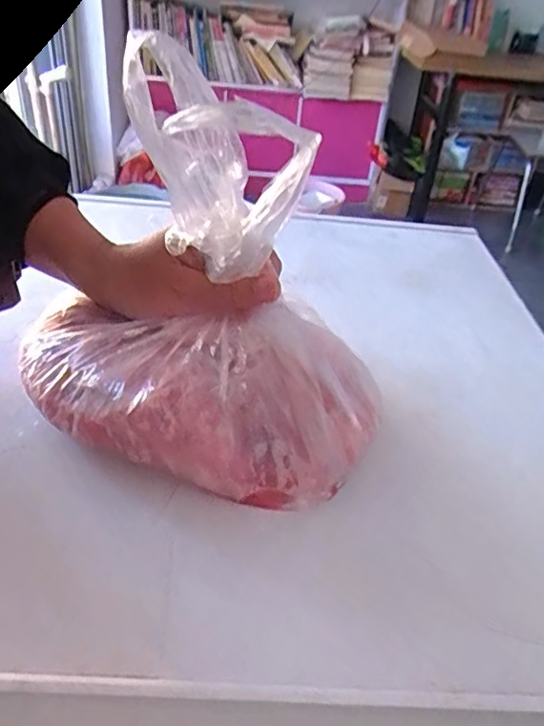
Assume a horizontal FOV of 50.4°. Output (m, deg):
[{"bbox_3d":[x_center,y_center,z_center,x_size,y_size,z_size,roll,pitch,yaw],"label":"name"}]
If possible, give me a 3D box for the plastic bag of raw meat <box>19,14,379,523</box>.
[{"bbox_3d":[-0.043,-0.041,0.289,0.197,0.197,0.095,19,36,20],"label":"plastic bag of raw meat"}]

